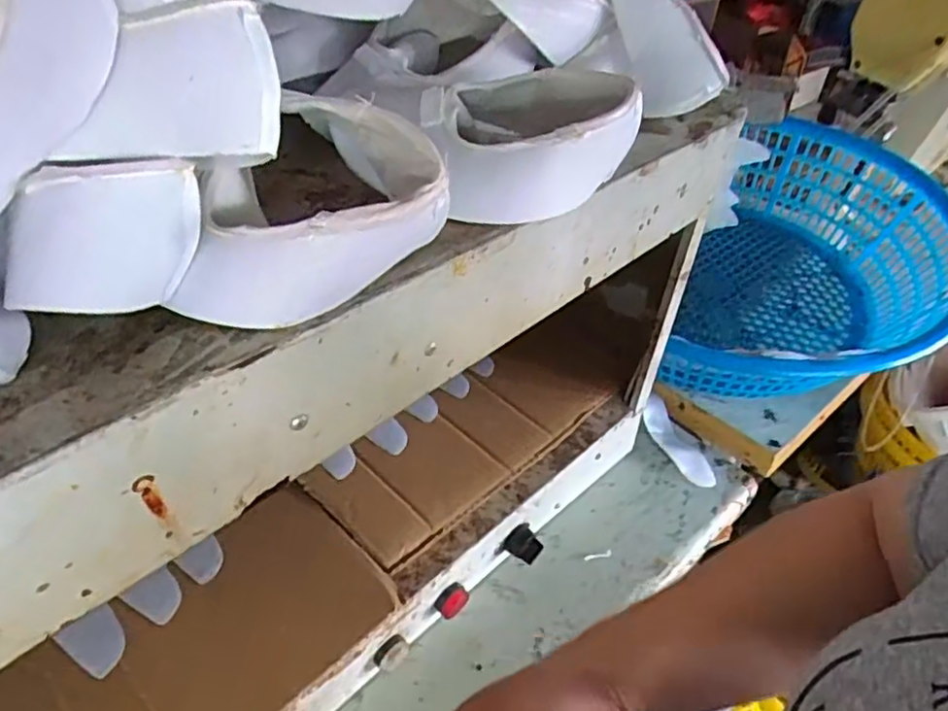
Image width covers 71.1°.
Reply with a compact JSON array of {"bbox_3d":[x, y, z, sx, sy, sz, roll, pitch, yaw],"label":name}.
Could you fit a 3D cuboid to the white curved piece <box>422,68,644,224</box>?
[{"bbox_3d":[0.031,-0.114,0.371,0.108,0.071,0.083,9,40,6],"label":"white curved piece"}]

